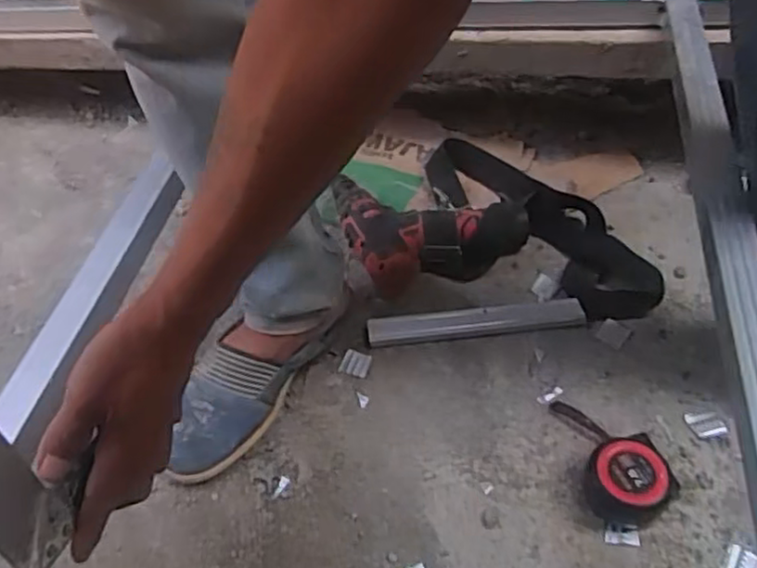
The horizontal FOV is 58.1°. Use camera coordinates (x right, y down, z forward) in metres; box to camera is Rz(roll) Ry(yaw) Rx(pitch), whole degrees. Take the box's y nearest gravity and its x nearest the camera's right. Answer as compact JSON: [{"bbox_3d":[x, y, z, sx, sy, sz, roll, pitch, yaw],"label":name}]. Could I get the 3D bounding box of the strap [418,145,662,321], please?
[{"bbox_3d":[0.191,-0.076,0.798,0.123,0.056,0.310,-34,53,-24],"label":"strap"}]

